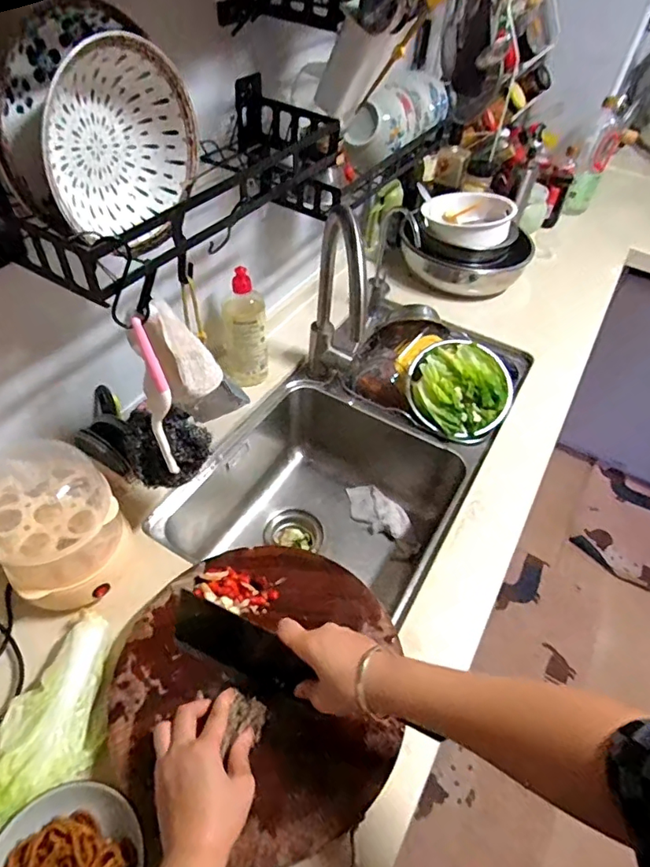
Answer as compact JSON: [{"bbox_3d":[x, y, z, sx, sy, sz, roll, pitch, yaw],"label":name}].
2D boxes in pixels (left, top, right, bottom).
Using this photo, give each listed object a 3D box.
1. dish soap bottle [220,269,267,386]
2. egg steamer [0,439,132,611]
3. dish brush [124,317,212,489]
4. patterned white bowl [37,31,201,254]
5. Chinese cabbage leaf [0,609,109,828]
[{"bbox_3d":[-0.137,-0.174,0.875,0.070,0.216,0.048,-9,50,-14],"label":"dish soap bottle"},{"bbox_3d":[-0.313,0.103,0.587,0.135,0.170,0.125,-19,53,-21],"label":"egg steamer"},{"bbox_3d":[-0.186,-0.028,0.574,0.093,0.193,0.079,-20,53,-22],"label":"dish brush"},{"bbox_3d":[-0.190,-0.263,0.473,0.060,0.156,0.169,30,52,19],"label":"patterned white bowl"},{"bbox_3d":[-0.293,0.294,0.547,0.097,0.054,0.195,-6,49,-11],"label":"Chinese cabbage leaf"}]

